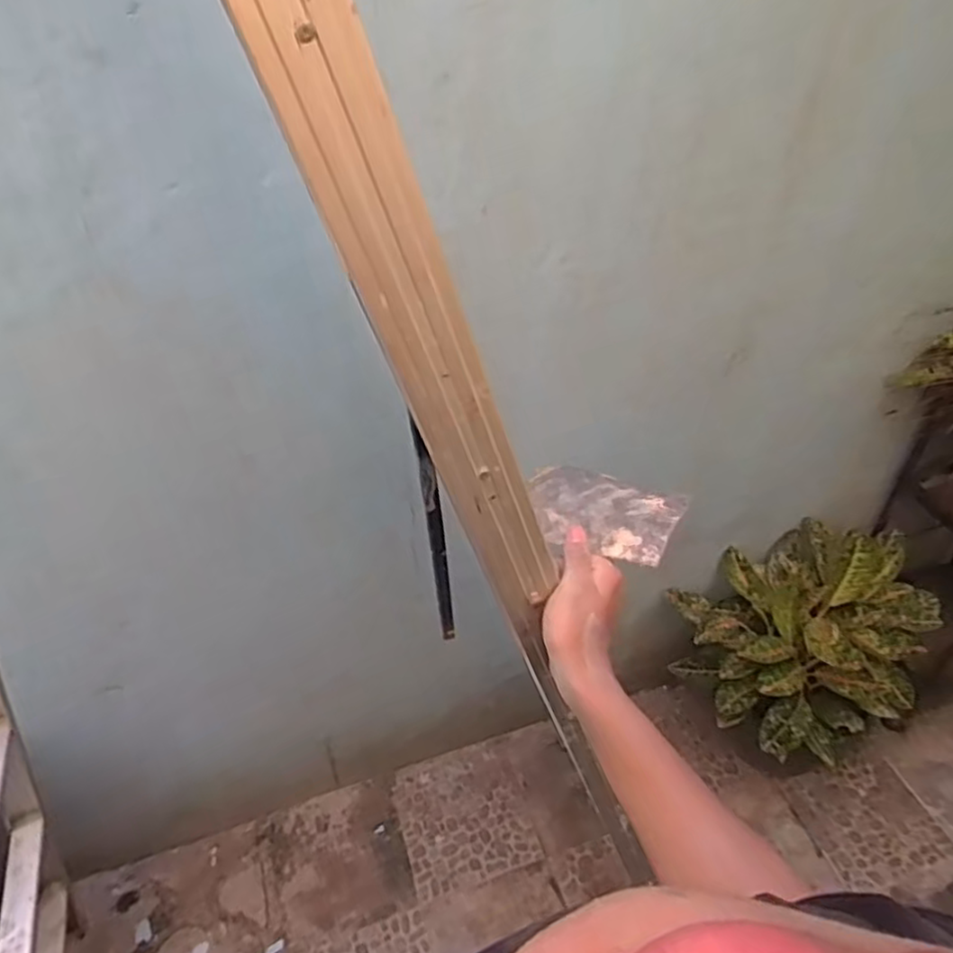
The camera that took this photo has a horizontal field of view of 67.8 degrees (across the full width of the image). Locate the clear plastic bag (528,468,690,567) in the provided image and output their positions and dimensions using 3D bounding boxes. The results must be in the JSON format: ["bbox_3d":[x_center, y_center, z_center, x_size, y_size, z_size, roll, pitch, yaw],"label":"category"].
[{"bbox_3d":[0.111,0.027,0.644,0.136,0.014,0.100,15,41,23],"label":"clear plastic bag"}]

